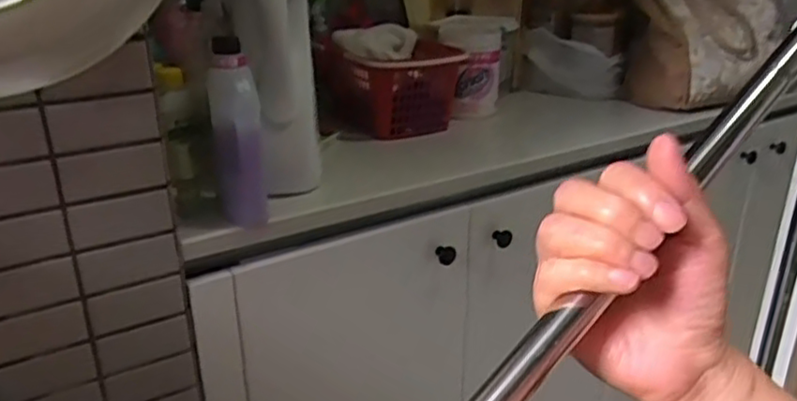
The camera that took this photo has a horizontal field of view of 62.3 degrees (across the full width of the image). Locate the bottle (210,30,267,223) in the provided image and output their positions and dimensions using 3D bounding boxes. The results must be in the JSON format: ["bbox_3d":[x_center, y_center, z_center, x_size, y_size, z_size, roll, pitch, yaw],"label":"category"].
[{"bbox_3d":[-0.173,-0.071,0.715,0.051,0.188,0.058,-6,23,-15],"label":"bottle"}]

